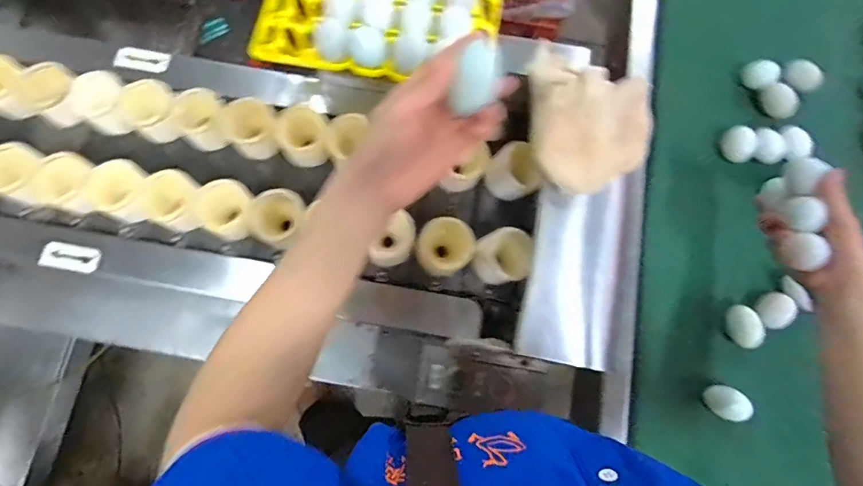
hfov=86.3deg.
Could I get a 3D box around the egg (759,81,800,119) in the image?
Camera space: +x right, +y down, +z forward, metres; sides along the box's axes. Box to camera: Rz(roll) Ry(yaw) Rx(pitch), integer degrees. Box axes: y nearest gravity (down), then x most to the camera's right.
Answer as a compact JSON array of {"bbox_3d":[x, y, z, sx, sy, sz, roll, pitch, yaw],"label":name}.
[{"bbox_3d":[0.557,-0.224,0.736,0.038,0.036,0.057,-35,80,-8],"label":"egg"}]

